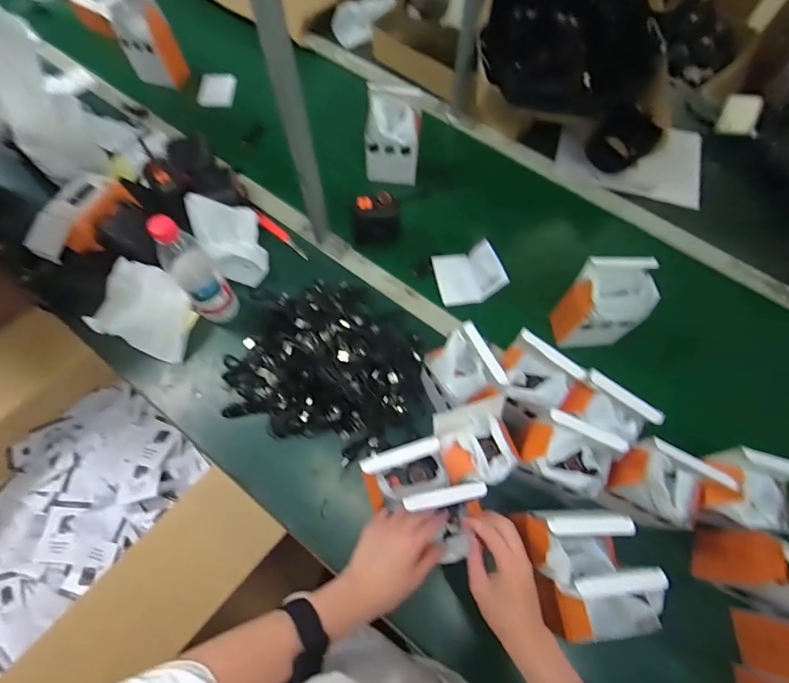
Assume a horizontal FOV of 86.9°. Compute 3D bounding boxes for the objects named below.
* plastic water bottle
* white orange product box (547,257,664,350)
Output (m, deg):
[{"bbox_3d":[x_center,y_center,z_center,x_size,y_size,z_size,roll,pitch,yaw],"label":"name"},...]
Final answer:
[{"bbox_3d":[-0.306,-0.104,0.643,0.062,0.224,0.067,-38,72,-17],"label":"plastic water bottle"},{"bbox_3d":[0.331,-0.058,0.664,0.099,0.162,0.075,-3,66,-3],"label":"white orange product box"}]

